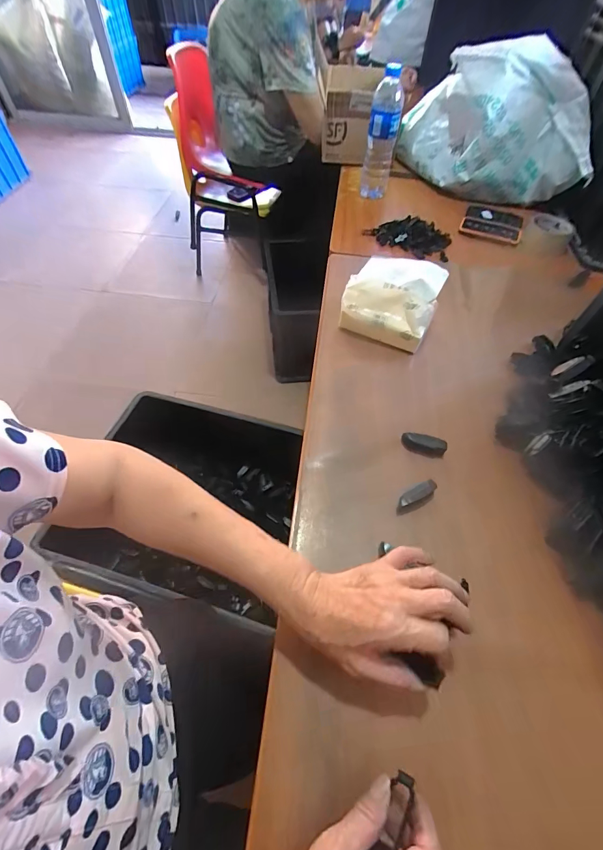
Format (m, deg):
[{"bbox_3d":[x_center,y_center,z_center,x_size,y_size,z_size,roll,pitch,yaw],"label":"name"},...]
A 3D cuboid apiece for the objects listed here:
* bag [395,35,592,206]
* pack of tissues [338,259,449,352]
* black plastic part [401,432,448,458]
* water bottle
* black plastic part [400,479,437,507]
[{"bbox_3d":[0.461,-0.761,0.906,0.338,0.250,0.437,2,56,0],"label":"bag"},{"bbox_3d":[0.143,-0.199,0.586,0.141,0.091,0.110,19,55,11],"label":"pack of tissues"},{"bbox_3d":[0.159,0.025,0.472,0.055,0.020,0.018,19,55,10],"label":"black plastic part"},{"bbox_3d":[0.184,-0.661,0.835,0.067,0.221,0.068,9,56,4],"label":"water bottle"},{"bbox_3d":[0.136,0.083,0.428,0.049,0.017,0.017,-23,58,-20],"label":"black plastic part"}]

